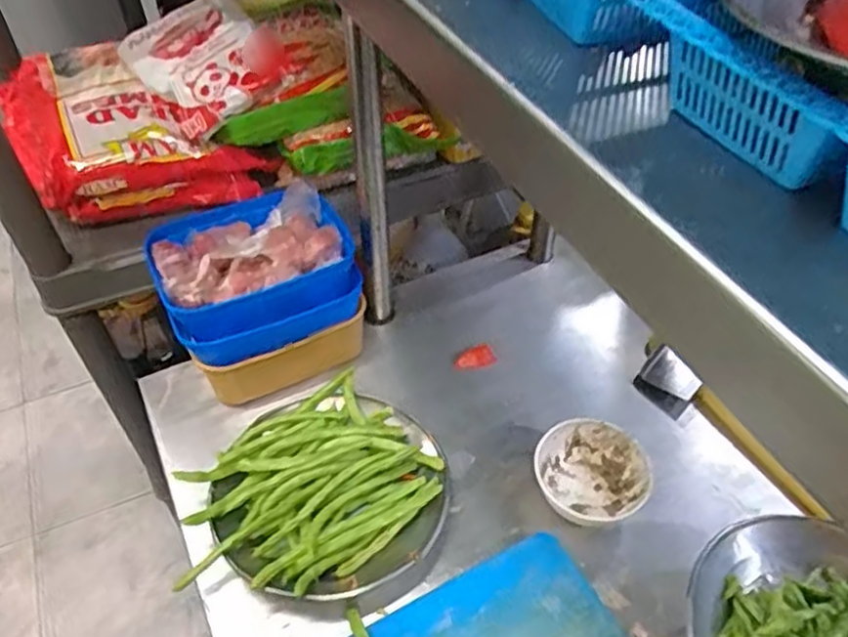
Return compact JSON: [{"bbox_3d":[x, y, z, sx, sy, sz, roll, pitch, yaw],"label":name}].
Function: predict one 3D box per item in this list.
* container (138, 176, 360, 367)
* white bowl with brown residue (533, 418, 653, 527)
[{"bbox_3d":[-0.185,-0.062,0.765,0.204,0.083,0.193,-21,51,-18],"label":"container"},{"bbox_3d":[0.166,0.154,0.693,0.098,0.045,0.101,0,48,0],"label":"white bowl with brown residue"}]

